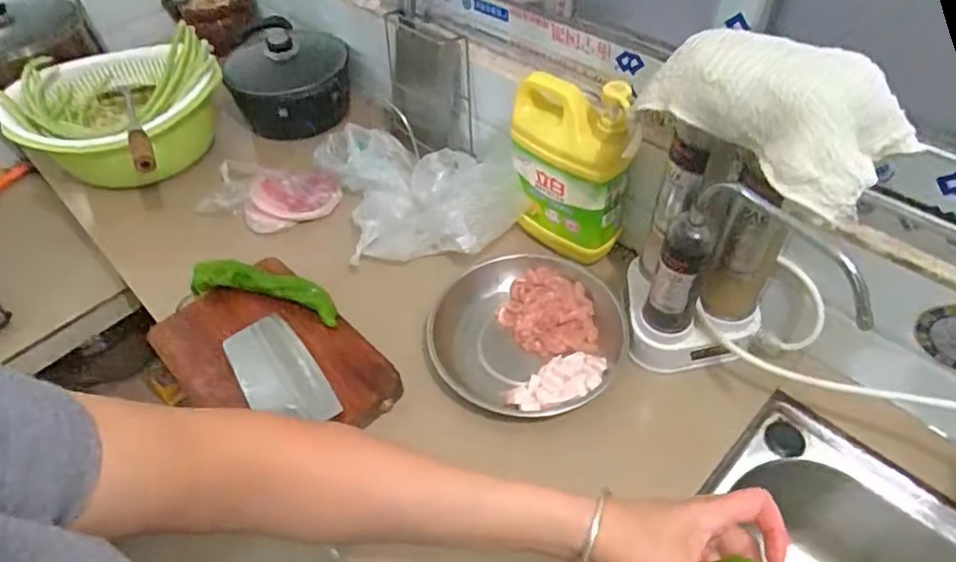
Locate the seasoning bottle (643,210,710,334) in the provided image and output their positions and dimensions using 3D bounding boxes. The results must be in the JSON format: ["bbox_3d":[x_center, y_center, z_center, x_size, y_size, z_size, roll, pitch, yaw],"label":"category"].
[{"bbox_3d":[0.201,0.000,0.590,0.044,0.163,0.043,19,55,19],"label":"seasoning bottle"}]

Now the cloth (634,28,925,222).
[{"bbox_3d":[0.237,-0.139,0.469,0.091,0.070,0.187,-37,56,-23],"label":"cloth"}]

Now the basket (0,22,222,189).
[{"bbox_3d":[-0.537,-0.255,0.902,0.318,0.159,0.250,14,53,16],"label":"basket"}]

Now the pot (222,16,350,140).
[{"bbox_3d":[-0.335,-0.362,1.045,0.203,0.158,0.262,-12,50,-5],"label":"pot"}]

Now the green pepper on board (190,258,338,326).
[{"bbox_3d":[-0.266,0.010,0.722,0.199,0.036,0.044,14,53,17],"label":"green pepper on board"}]

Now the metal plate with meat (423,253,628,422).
[{"bbox_3d":[0.058,0.067,0.702,0.220,0.056,0.228,-3,50,3],"label":"metal plate with meat"}]

